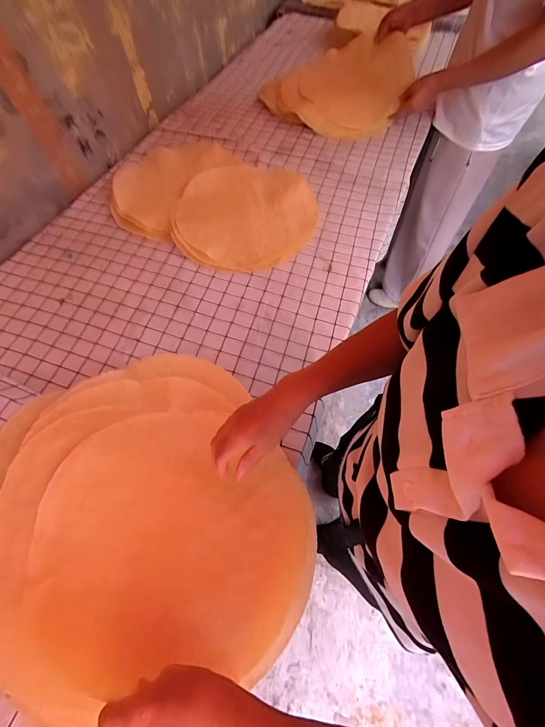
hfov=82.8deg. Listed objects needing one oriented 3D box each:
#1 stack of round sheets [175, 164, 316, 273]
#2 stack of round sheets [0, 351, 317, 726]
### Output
[{"bbox_3d":[-0.067,-0.383,0.780,0.341,0.025,0.375,8,61,5],"label":"stack of round sheets"},{"bbox_3d":[-0.201,0.197,0.448,0.427,0.064,0.455,-25,63,-13],"label":"stack of round sheets"}]

